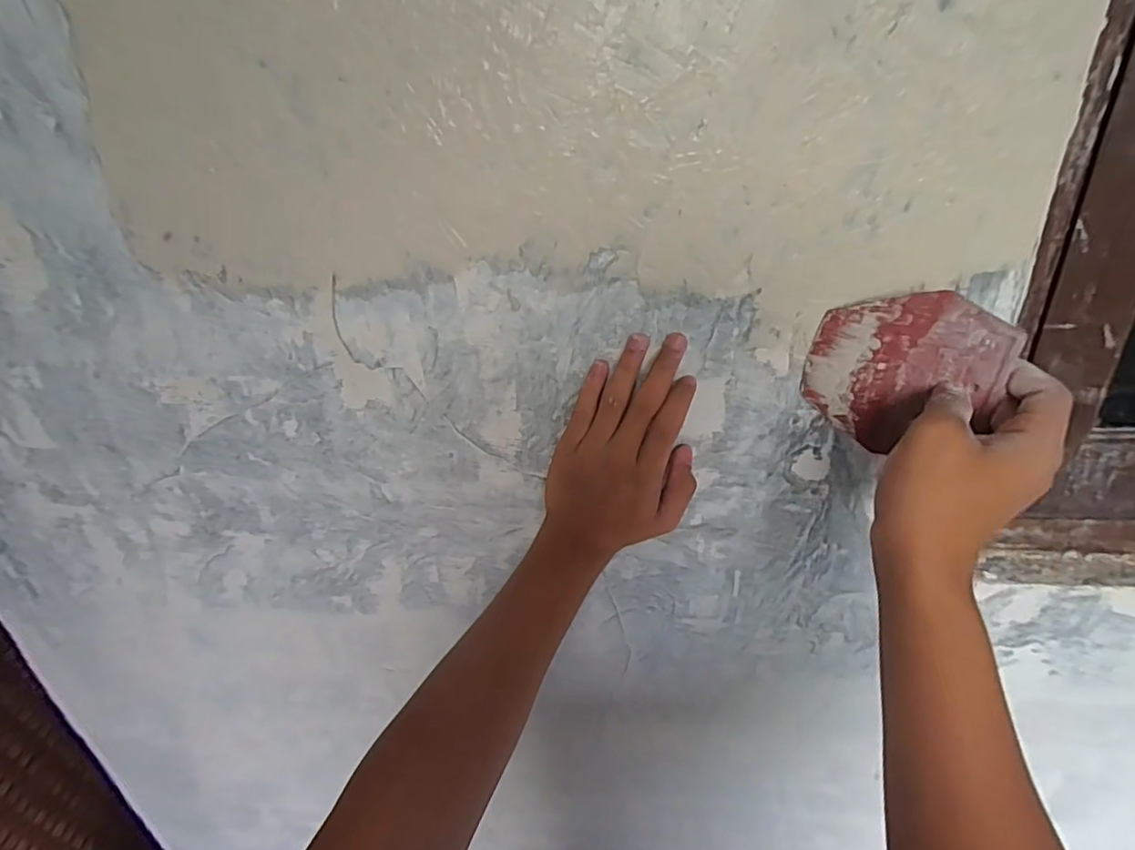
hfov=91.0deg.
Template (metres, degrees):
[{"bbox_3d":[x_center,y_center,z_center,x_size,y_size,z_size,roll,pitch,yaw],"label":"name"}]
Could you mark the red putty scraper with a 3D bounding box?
[{"bbox_3d":[0.199,-0.031,0.335,0.101,0.093,0.004,18,25,31],"label":"red putty scraper"}]

